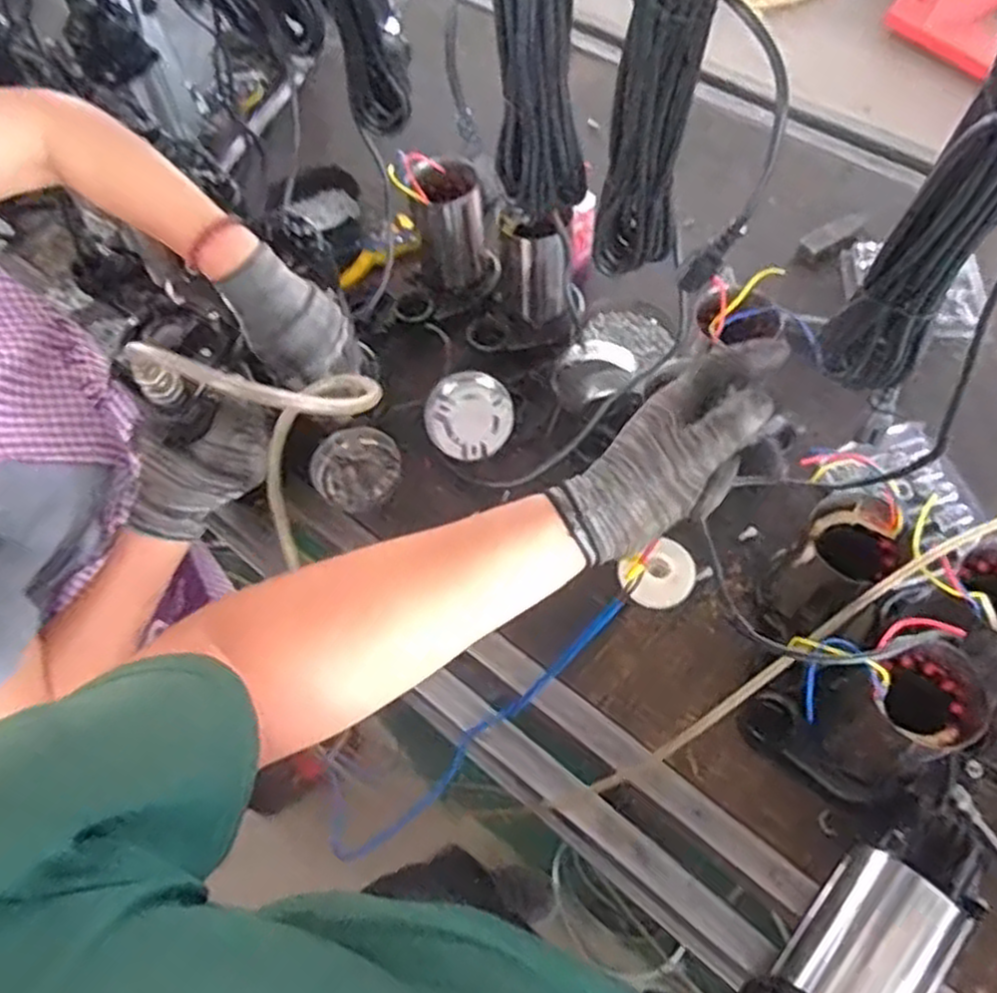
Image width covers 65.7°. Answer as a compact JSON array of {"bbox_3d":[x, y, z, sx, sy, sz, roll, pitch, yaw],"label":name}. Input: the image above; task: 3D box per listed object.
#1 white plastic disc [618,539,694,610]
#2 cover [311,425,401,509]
[{"bbox_3d":[0.176,0.086,0.848,0.080,0.018,0.070,-22,62,-9],"label":"white plastic disc"},{"bbox_3d":[-0.170,-0.032,0.937,0.097,0.037,0.101,-2,61,3],"label":"cover"}]

